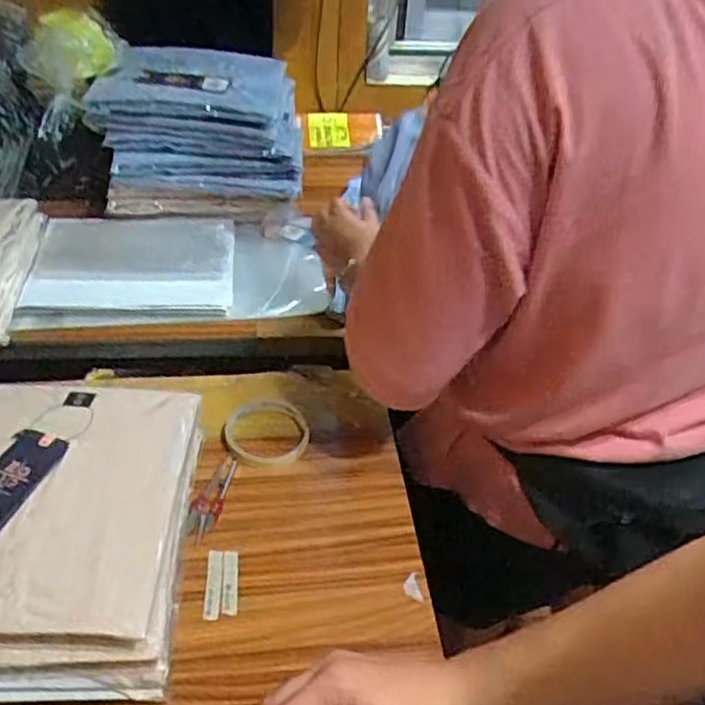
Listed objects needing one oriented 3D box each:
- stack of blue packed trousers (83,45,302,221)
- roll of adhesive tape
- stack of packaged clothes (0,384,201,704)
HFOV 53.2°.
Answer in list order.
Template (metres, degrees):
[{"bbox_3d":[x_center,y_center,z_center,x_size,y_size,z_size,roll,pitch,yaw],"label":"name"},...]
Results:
[{"bbox_3d":[-0.217,-0.305,1.012,0.281,0.189,0.186,-3,42,-9],"label":"stack of blue packed trousers"},{"bbox_3d":[-0.087,0.082,0.730,0.087,0.018,0.081,3,40,-3],"label":"roll of adhesive tape"},{"bbox_3d":[-0.245,0.140,0.587,0.214,0.095,0.264,1,40,-5],"label":"stack of packaged clothes"}]

